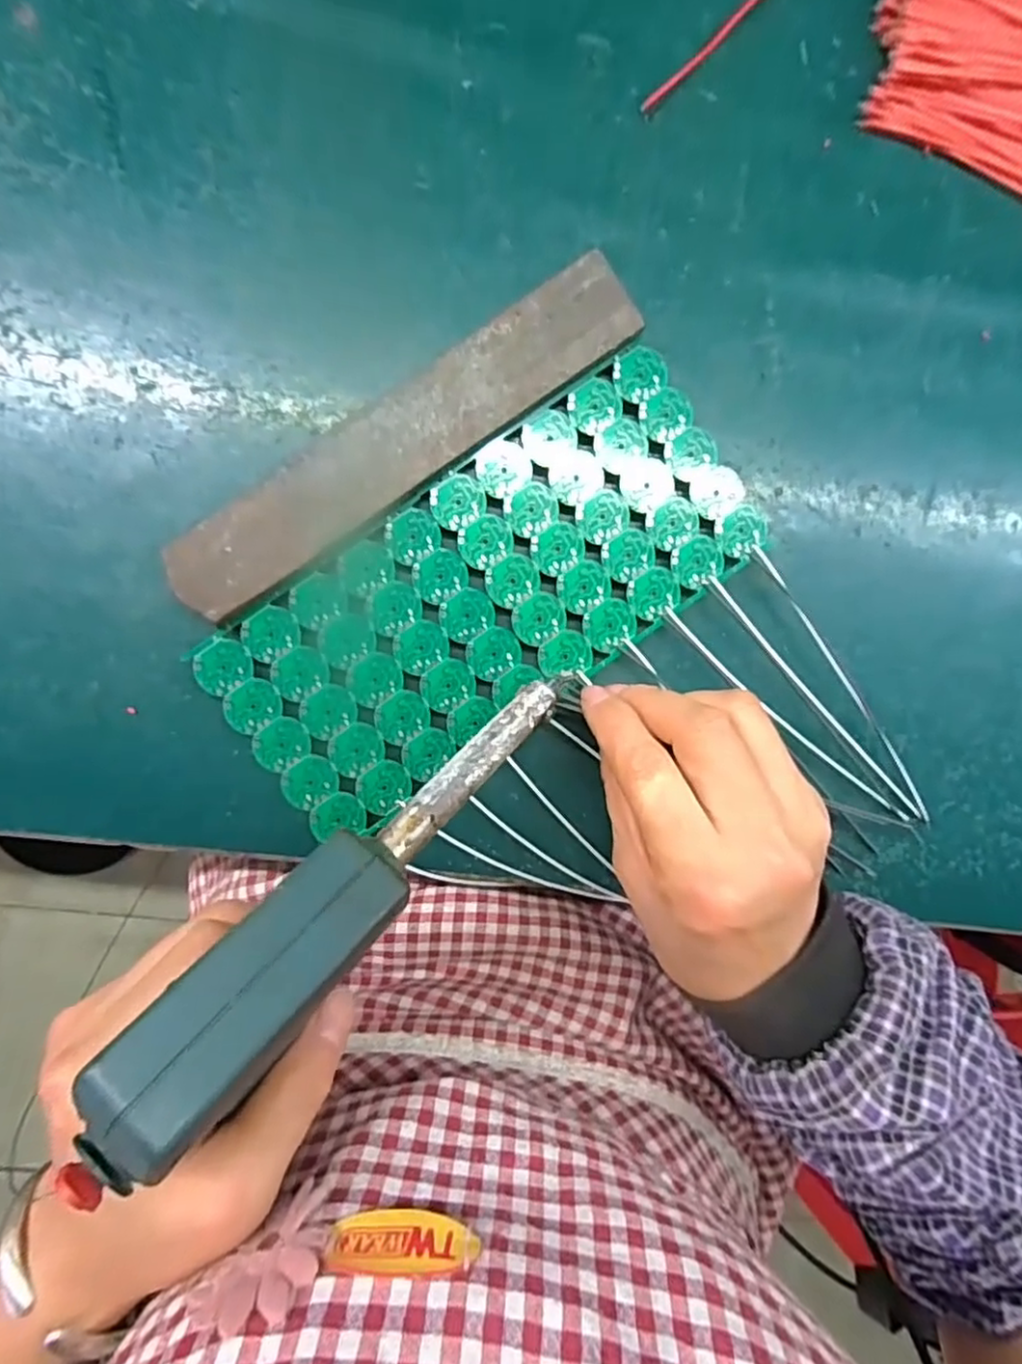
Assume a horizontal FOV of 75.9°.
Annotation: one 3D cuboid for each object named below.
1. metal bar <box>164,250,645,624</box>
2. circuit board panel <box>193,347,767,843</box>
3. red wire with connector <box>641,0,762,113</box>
[{"bbox_3d":[-0.039,-0.091,0.250,0.196,0.016,0.034,-36,96,-2],"label":"metal bar"},{"bbox_3d":[-0.008,-0.033,0.258,0.212,0.004,0.092,-36,96,-2],"label":"circuit board panel"},{"bbox_3d":[0.090,-0.265,0.258,0.108,0.004,0.008,-44,96,-1],"label":"red wire with connector"}]

